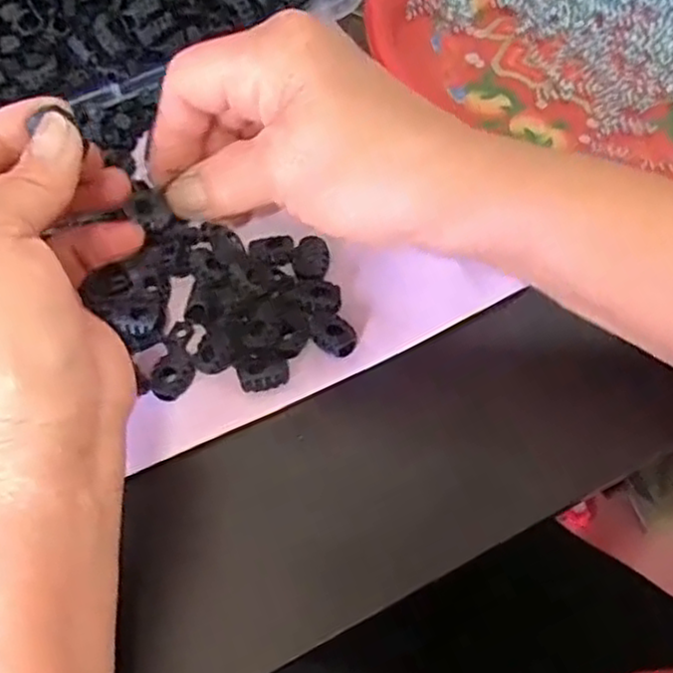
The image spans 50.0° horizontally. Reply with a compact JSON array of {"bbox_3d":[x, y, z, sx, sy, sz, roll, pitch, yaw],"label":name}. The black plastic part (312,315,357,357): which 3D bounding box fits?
[{"bbox_3d":[0.000,0.000,0.318,0.017,0.008,0.019,-37,66,-15],"label":"black plastic part"}]

